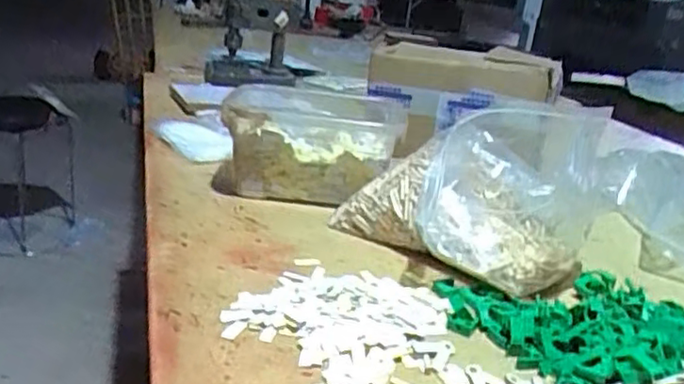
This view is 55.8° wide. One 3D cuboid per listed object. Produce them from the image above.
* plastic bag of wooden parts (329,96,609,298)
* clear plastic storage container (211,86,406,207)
[{"bbox_3d":[0.162,-0.003,0.760,0.236,0.149,0.236,-10,25,-38],"label":"plastic bag of wooden parts"},{"bbox_3d":[-0.047,-0.063,0.890,0.246,0.137,0.132,7,20,2],"label":"clear plastic storage container"}]

